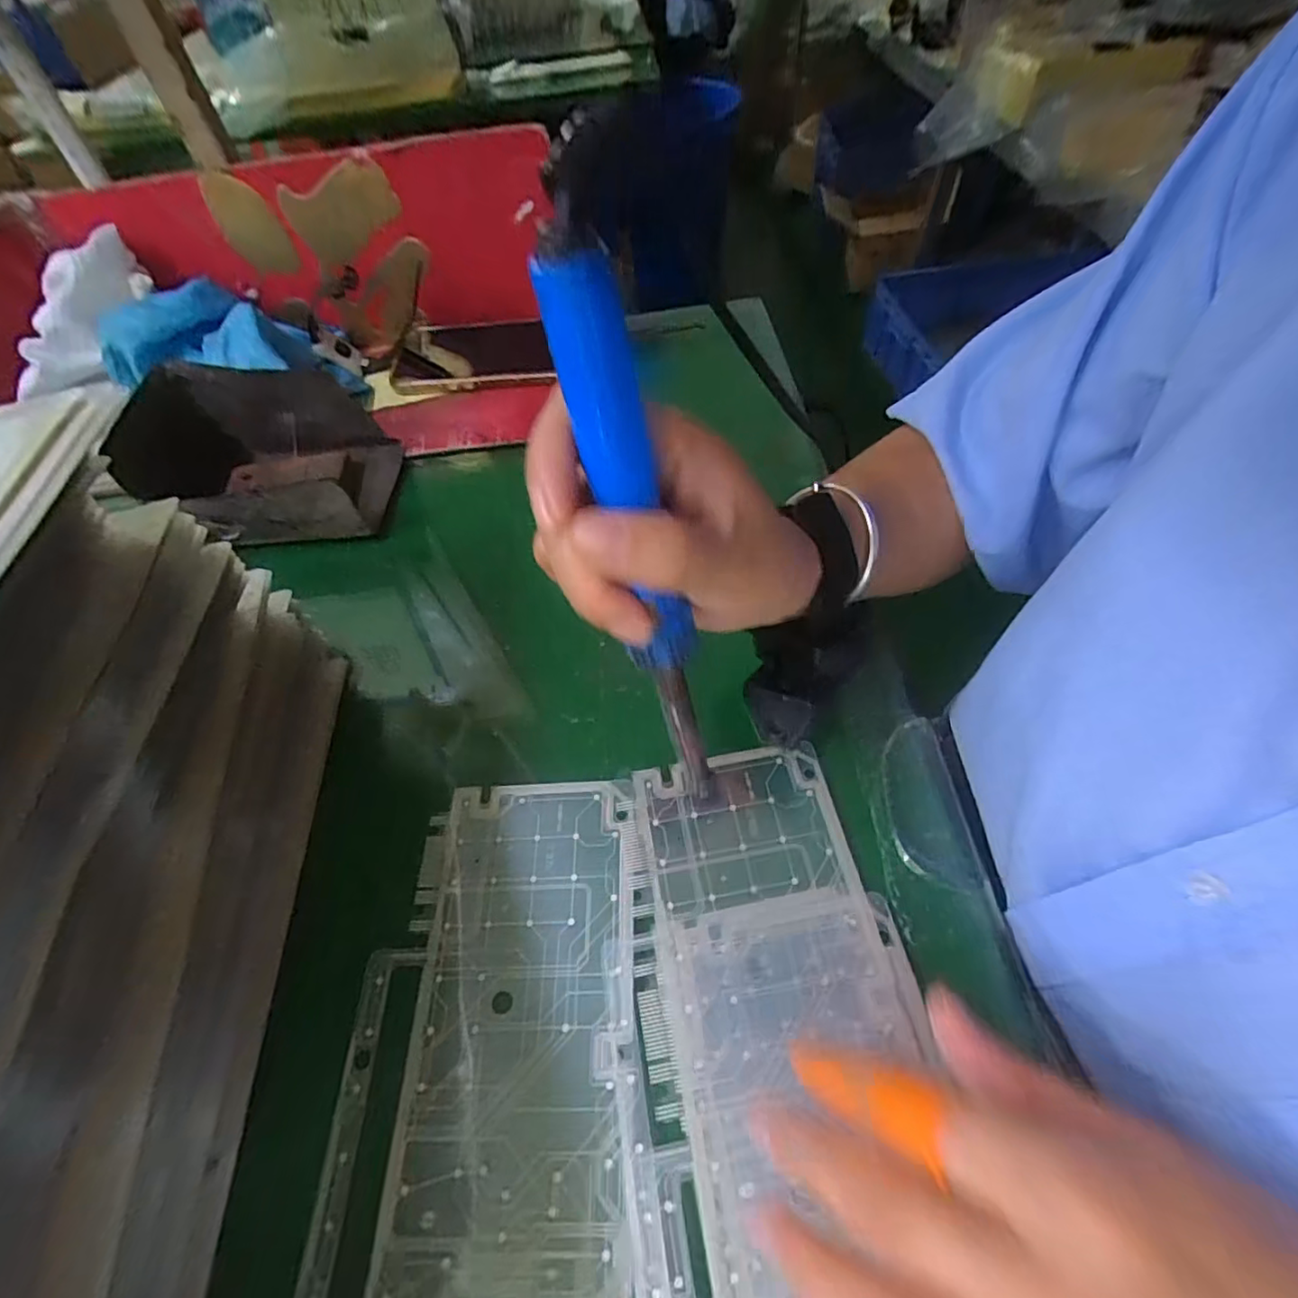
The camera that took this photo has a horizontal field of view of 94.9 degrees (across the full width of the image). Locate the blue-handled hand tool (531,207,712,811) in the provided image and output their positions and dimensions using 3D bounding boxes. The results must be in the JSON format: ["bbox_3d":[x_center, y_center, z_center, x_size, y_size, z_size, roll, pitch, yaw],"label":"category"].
[{"bbox_3d":[0.001,-0.017,0.196,0.020,0.210,0.015,-23,40,-10],"label":"blue-handled hand tool"}]

